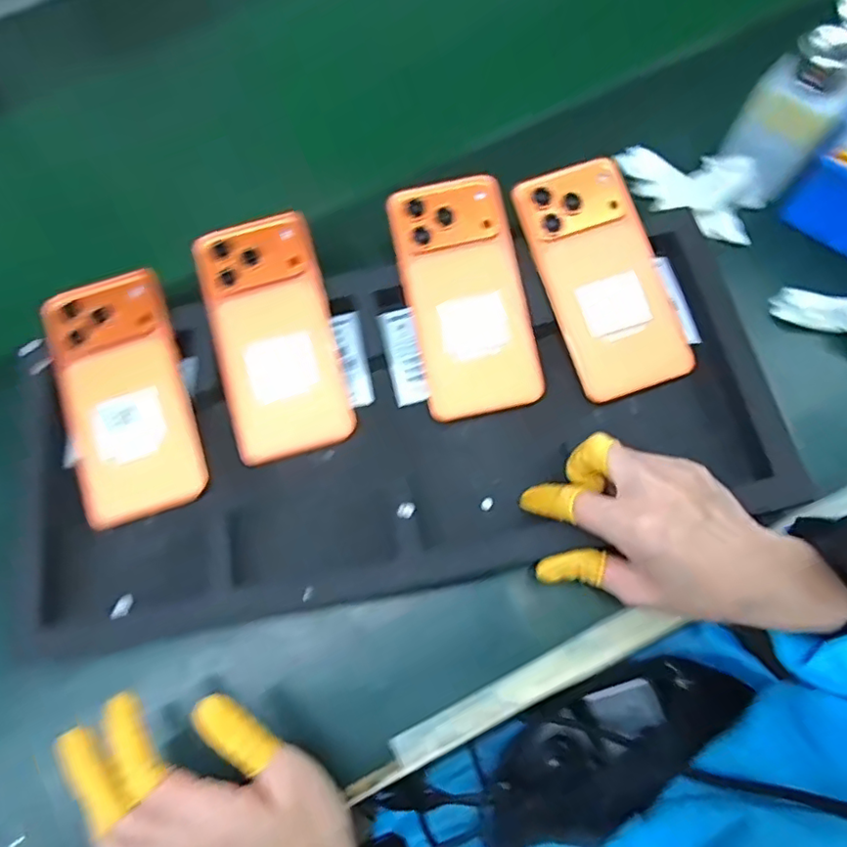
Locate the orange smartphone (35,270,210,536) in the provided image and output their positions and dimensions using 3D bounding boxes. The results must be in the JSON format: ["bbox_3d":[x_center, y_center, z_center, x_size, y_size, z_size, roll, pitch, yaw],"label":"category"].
[{"bbox_3d":[-0.202,-0.019,0.388,0.082,0.010,0.163,-17,82,-6],"label":"orange smartphone"}]

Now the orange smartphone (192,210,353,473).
[{"bbox_3d":[-0.103,-0.059,0.395,0.081,0.006,0.162,-14,86,-3],"label":"orange smartphone"}]

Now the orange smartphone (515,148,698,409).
[{"bbox_3d":[0.124,-0.100,0.397,0.081,0.009,0.161,-20,84,-2],"label":"orange smartphone"}]

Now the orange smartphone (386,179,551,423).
[{"bbox_3d":[0.029,-0.088,0.395,0.080,0.007,0.161,-12,86,-2],"label":"orange smartphone"}]

